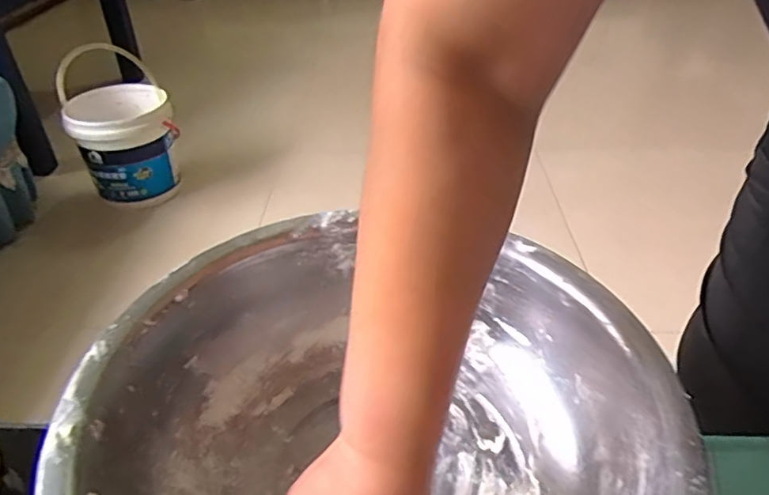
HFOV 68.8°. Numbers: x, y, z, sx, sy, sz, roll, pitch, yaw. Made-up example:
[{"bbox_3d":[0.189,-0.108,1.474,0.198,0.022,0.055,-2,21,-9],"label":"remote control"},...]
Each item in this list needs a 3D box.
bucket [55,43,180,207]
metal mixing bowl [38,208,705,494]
[{"bbox_3d":[-0.705,-0.310,1.523,0.259,0.358,0.266,-20,41,-24],"label":"bucket"},{"bbox_3d":[-0.010,0.128,0.339,0.329,0.111,0.306,-1,36,0],"label":"metal mixing bowl"}]

